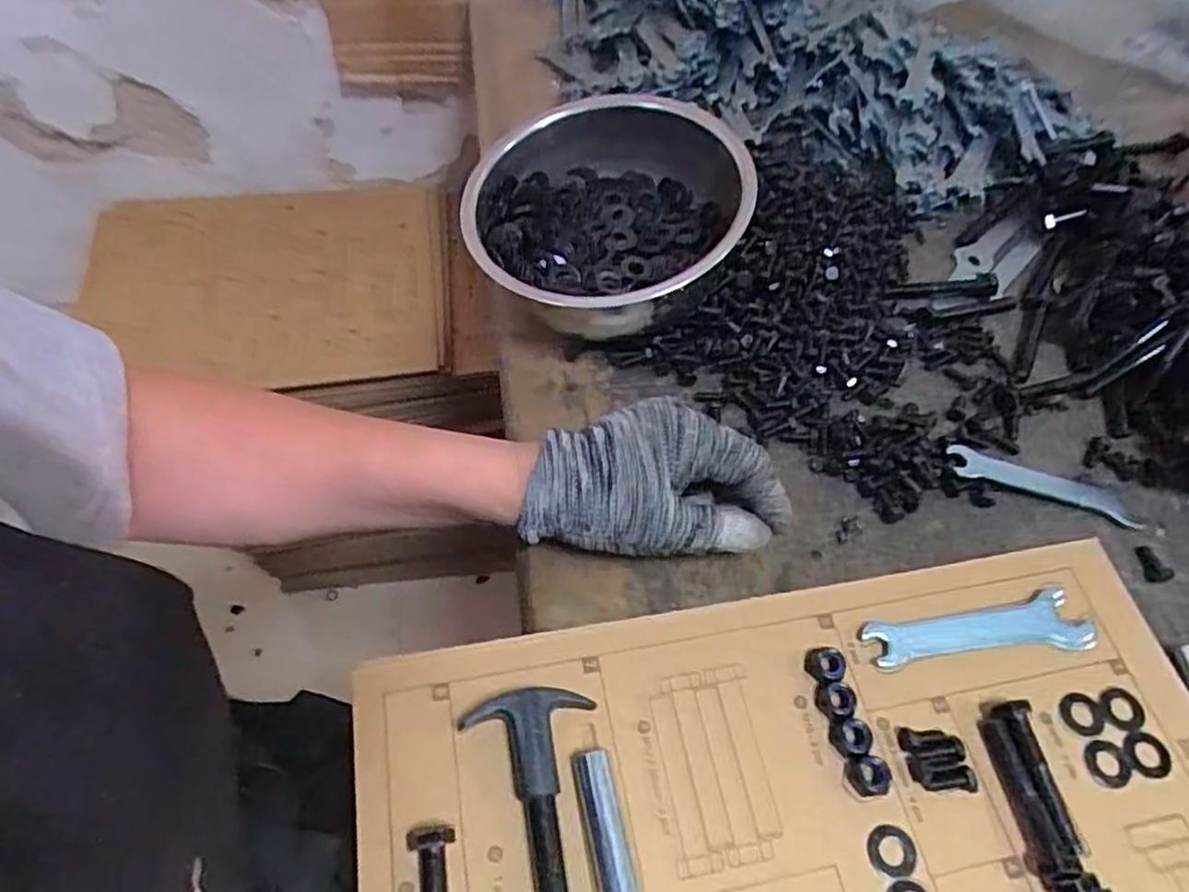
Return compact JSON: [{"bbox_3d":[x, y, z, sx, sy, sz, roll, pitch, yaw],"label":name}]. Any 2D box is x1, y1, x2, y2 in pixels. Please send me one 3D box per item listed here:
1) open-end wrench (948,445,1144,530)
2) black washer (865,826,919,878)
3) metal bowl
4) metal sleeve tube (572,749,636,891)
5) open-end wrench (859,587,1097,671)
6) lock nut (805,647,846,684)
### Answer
[{"bbox_3d":[0.248,0.022,0.401,0.100,0.005,0.025,16,54,-3],"label":"open-end wrench"},{"bbox_3d":[0.123,0.166,0.297,0.020,0.004,0.019,1,55,-1],"label":"black washer"},{"bbox_3d":[0.009,-0.134,0.453,0.155,0.086,0.167,1,55,-1],"label":"metal bowl"},{"bbox_3d":[0.004,0.157,0.287,0.015,0.015,0.065,-10,56,-8],"label":"metal sleeve tube"},{"bbox_3d":[0.184,0.088,0.345,0.112,0.005,0.027,-6,56,-6],"label":"open-end wrench"},{"bbox_3d":[0.107,0.101,0.334,0.016,0.008,0.017,1,55,-1],"label":"lock nut"}]

